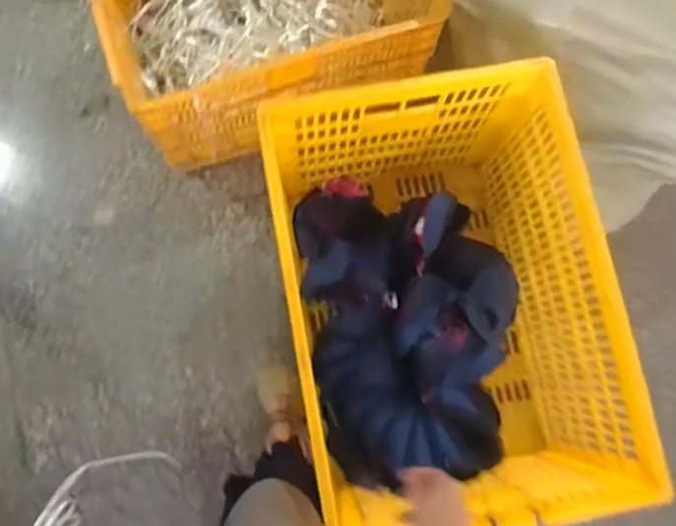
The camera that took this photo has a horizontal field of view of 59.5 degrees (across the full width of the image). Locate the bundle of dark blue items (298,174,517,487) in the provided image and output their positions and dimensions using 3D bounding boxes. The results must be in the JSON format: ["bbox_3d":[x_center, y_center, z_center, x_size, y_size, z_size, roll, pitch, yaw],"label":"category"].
[{"bbox_3d":[0.144,0.077,1.094,0.389,0.214,0.560,-10,76,-1],"label":"bundle of dark blue items"}]

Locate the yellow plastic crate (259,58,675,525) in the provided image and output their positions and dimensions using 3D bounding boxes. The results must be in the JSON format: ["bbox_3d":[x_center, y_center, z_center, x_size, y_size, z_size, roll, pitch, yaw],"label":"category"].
[{"bbox_3d":[0.175,0.079,1.053,0.452,0.422,0.668,-11,76,-1],"label":"yellow plastic crate"}]

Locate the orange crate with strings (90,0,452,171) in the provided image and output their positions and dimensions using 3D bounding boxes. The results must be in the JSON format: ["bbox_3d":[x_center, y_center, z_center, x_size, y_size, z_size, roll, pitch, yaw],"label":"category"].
[{"bbox_3d":[-0.129,-0.497,1.191,0.609,0.312,0.406,-20,80,-6],"label":"orange crate with strings"}]

